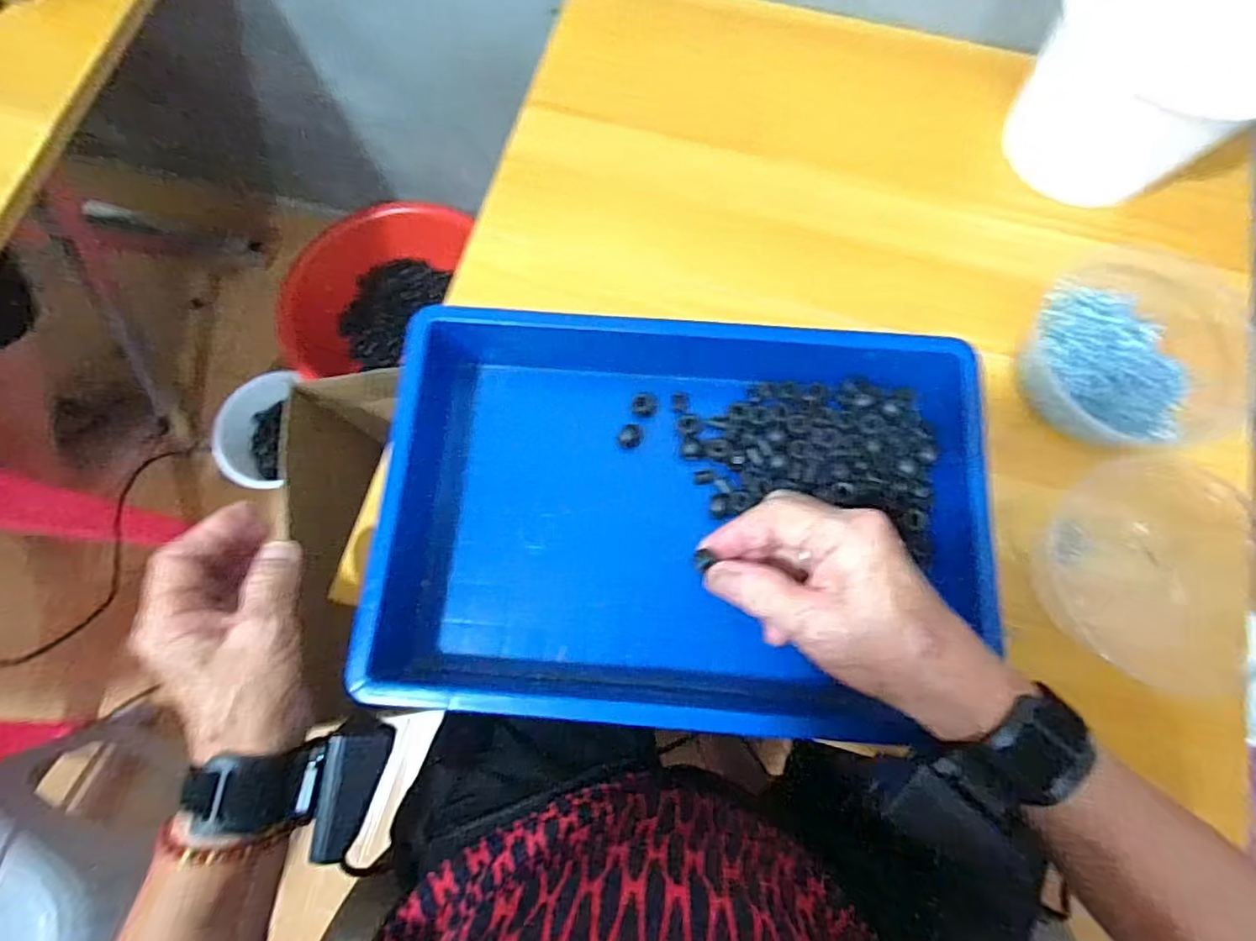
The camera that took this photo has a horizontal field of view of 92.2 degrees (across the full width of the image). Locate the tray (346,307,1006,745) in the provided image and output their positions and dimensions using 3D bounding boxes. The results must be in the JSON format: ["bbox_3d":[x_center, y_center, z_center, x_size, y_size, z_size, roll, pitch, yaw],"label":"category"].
[{"bbox_3d":[0.034,0.028,0.389,0.360,0.055,0.261,4,76,1],"label":"tray"}]

